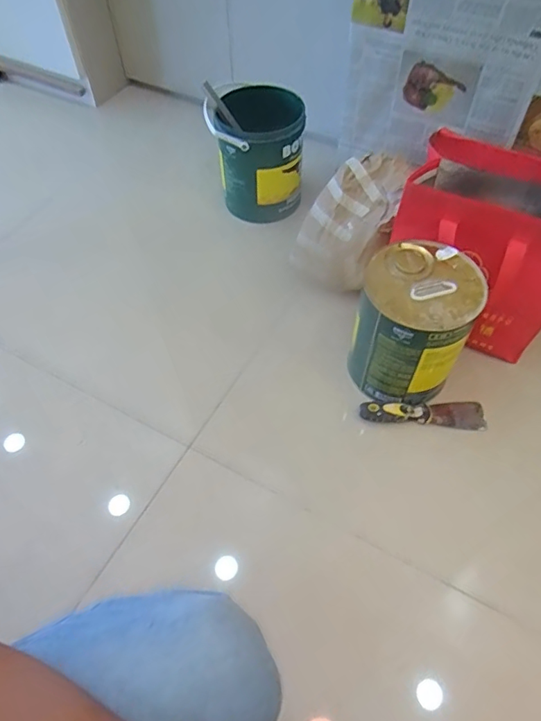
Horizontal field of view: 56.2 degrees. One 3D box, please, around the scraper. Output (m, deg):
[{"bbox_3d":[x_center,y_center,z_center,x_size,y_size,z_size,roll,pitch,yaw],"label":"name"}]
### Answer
[{"bbox_3d":[0.237,0.080,0.789,0.191,0.025,0.044,3,55,2],"label":"scraper"}]

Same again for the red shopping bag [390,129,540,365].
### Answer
[{"bbox_3d":[0.336,-0.172,0.821,0.268,0.263,0.170,27,60,18],"label":"red shopping bag"}]

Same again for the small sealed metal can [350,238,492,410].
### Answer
[{"bbox_3d":[0.211,-0.051,0.761,0.159,0.182,0.161,0,55,0],"label":"small sealed metal can"}]

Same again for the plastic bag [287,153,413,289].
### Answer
[{"bbox_3d":[0.141,-0.234,0.877,0.152,0.191,0.167,39,64,24],"label":"plastic bag"}]

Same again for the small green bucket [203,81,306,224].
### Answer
[{"bbox_3d":[-0.027,-0.411,1.016,0.176,0.206,0.156,-2,55,-1],"label":"small green bucket"}]

